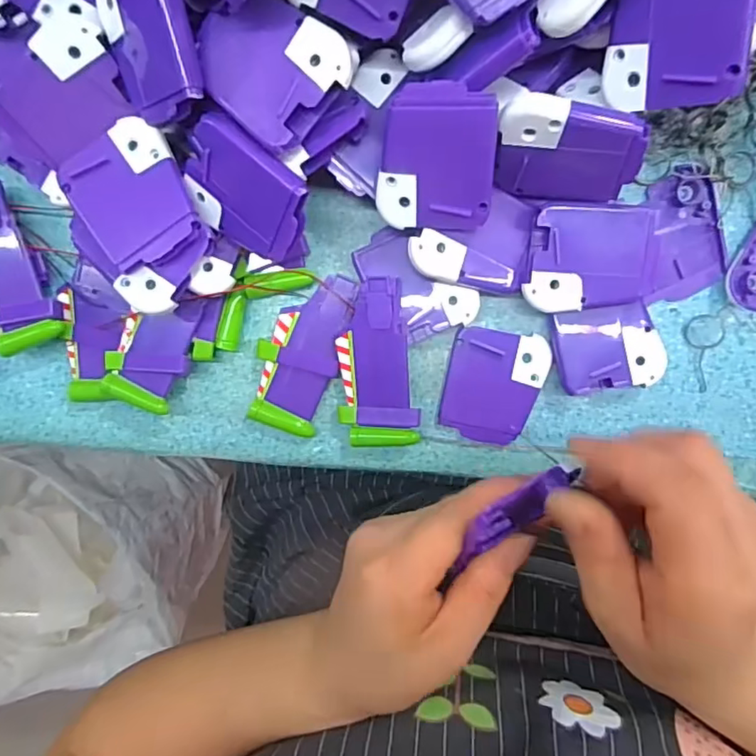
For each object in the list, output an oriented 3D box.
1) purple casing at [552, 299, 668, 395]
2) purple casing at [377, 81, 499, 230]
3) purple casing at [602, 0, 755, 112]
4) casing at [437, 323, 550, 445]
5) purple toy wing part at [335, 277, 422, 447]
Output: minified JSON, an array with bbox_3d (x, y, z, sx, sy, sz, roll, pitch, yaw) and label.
[{"bbox_3d":[0.121,-0.015,0.297,0.054,0.016,0.047,-8,98,4],"label":"purple casing"},{"bbox_3d":[0.026,-0.097,0.255,0.051,0.007,0.061,4,126,9],"label":"purple casing"},{"bbox_3d":[0.114,-0.137,0.217,0.051,0.006,0.059,12,123,38],"label":"purple casing"},{"bbox_3d":[0.063,0.005,0.310,0.052,0.005,0.061,9,98,2],"label":"casing"},{"bbox_3d":[-0.002,-0.007,0.301,0.039,0.014,0.088,-6,98,4],"label":"purple toy wing part"}]

